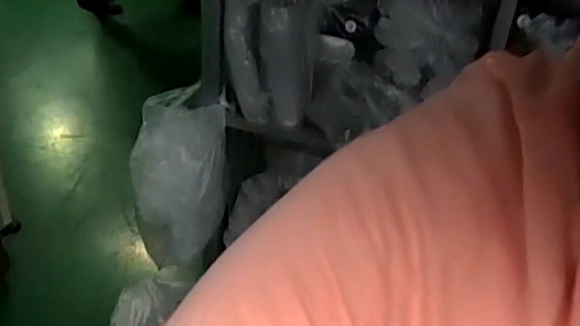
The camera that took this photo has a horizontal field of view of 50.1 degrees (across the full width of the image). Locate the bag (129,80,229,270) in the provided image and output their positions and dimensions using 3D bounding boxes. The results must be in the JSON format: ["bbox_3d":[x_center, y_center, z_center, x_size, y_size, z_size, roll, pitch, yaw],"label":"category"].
[{"bbox_3d":[-0.254,0.043,1.440,0.214,0.393,0.145,-6,35,-18],"label":"bag"}]

